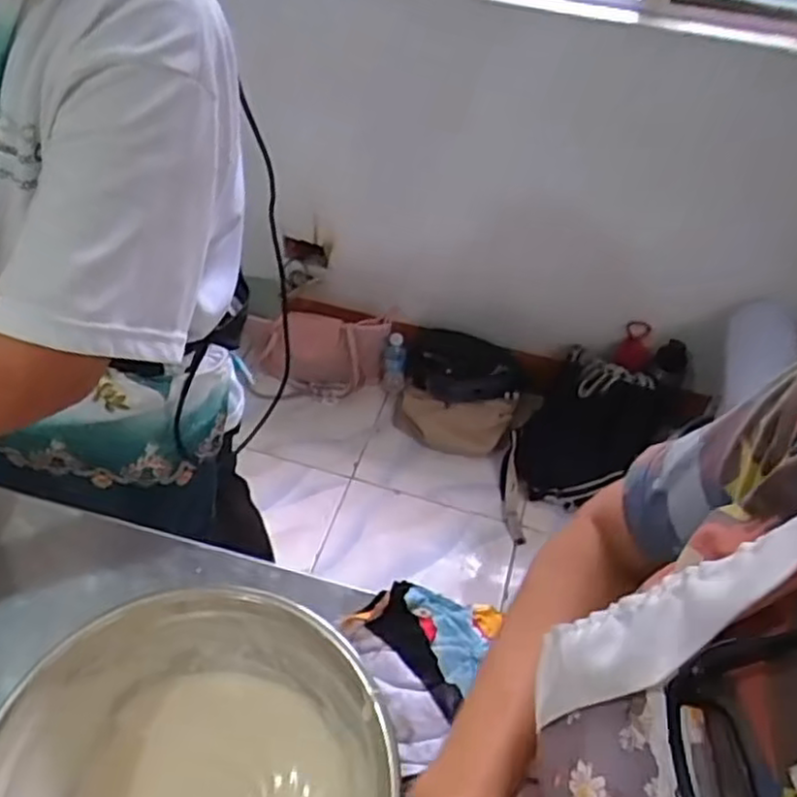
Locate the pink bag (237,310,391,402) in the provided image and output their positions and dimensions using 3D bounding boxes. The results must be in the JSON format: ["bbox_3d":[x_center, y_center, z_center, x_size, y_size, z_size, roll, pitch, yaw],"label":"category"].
[{"bbox_3d":[-0.196,-0.101,1.731,0.332,0.205,0.086,0,50,-4],"label":"pink bag"}]

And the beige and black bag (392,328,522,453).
[{"bbox_3d":[0.138,-0.005,1.655,0.283,0.246,0.154,14,50,8],"label":"beige and black bag"}]

